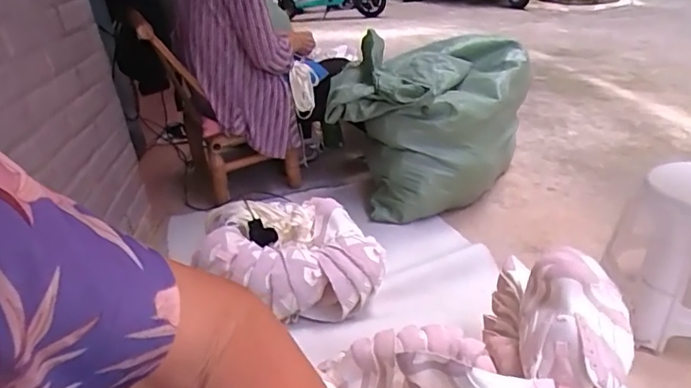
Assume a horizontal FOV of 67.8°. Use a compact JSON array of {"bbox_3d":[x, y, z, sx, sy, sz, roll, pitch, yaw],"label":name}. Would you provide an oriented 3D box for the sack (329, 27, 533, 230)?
[{"bbox_3d":[0.248,-0.192,1.521,0.483,0.432,0.440,4,29,19],"label":"sack"}]

